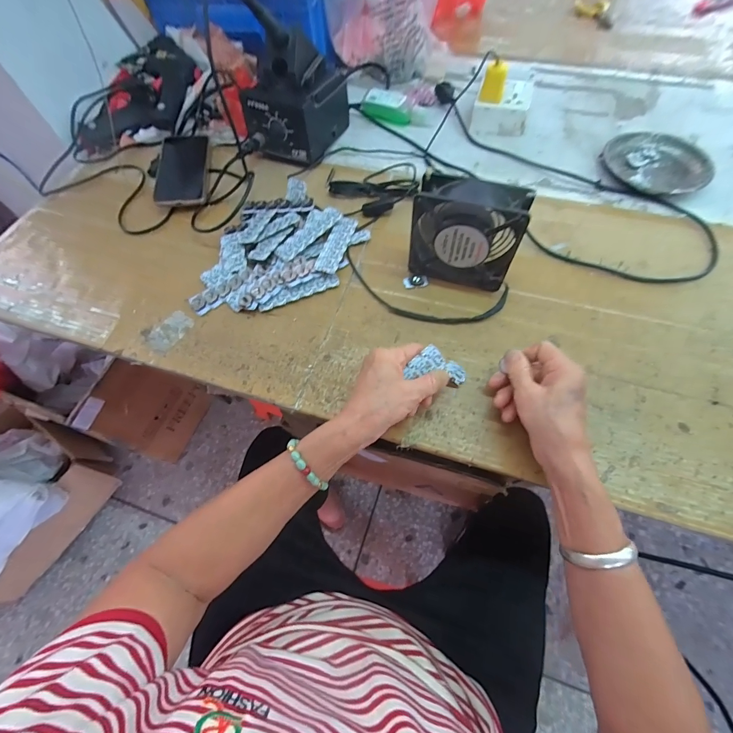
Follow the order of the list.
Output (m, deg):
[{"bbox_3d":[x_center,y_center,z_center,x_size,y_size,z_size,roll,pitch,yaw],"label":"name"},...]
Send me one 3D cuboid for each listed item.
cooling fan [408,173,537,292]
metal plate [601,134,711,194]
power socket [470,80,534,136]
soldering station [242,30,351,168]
[{"bbox_3d":[0.114,-0.151,0.405,0.117,0.116,0.041,16,66,10],"label":"cooling fan"},{"bbox_3d":[0.430,-0.304,0.518,0.122,0.018,0.143,-31,67,-12],"label":"metal plate"},{"bbox_3d":[0.224,-0.432,0.578,0.087,0.044,0.081,12,65,8],"label":"power socket"},{"bbox_3d":[-0.110,-0.421,0.539,0.112,0.132,0.138,22,67,13],"label":"soldering station"}]

